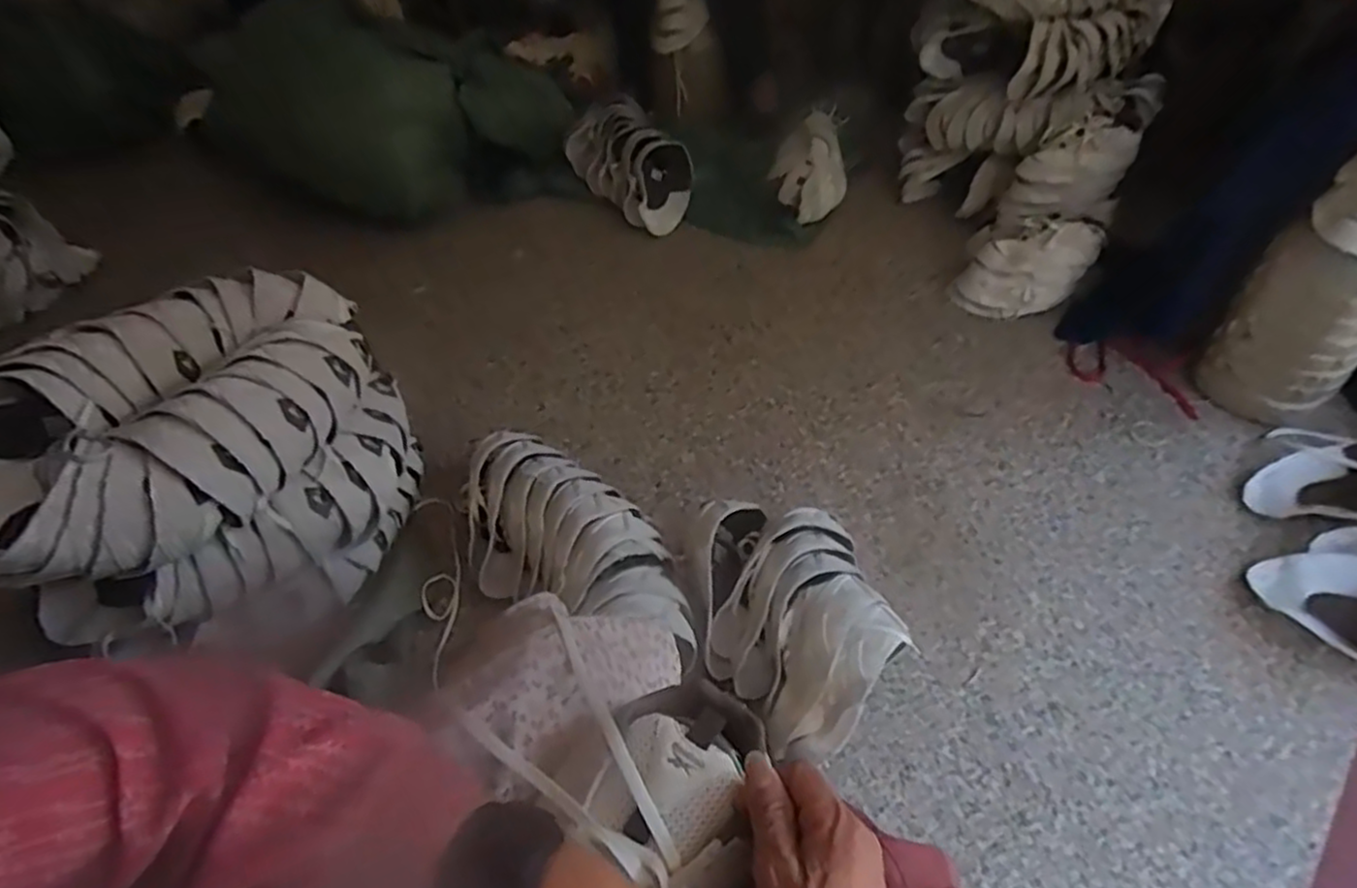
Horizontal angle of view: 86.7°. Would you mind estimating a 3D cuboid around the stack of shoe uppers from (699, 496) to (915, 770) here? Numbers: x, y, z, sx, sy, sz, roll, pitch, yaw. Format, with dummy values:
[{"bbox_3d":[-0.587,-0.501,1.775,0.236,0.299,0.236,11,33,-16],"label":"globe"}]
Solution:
[{"bbox_3d":[0.133,0.203,0.872,0.211,0.112,0.321,-15,49,-9],"label":"stack of shoe uppers"}]

